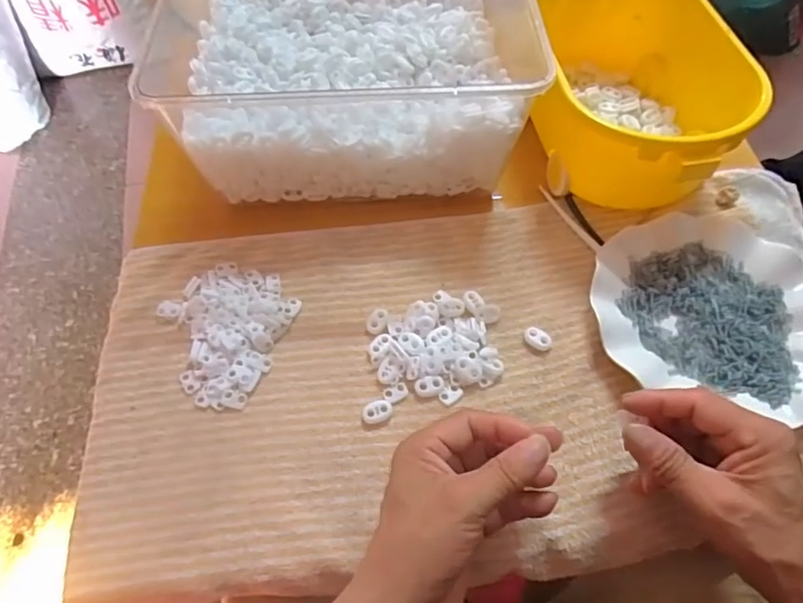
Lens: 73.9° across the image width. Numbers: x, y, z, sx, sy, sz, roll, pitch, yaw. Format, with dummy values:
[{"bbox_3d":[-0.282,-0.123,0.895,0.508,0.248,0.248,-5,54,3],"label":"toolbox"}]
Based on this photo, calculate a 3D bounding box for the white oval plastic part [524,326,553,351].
[{"bbox_3d":[0.108,0.030,0.422,0.023,0.004,0.015,28,63,15],"label":"white oval plastic part"}]

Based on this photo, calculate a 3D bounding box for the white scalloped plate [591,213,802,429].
[{"bbox_3d":[0.247,0.003,0.425,0.181,0.020,0.162,12,60,7],"label":"white scalloped plate"}]

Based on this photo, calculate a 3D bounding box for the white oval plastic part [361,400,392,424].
[{"bbox_3d":[-0.018,0.081,0.394,0.022,0.005,0.016,-13,60,-8],"label":"white oval plastic part"}]

